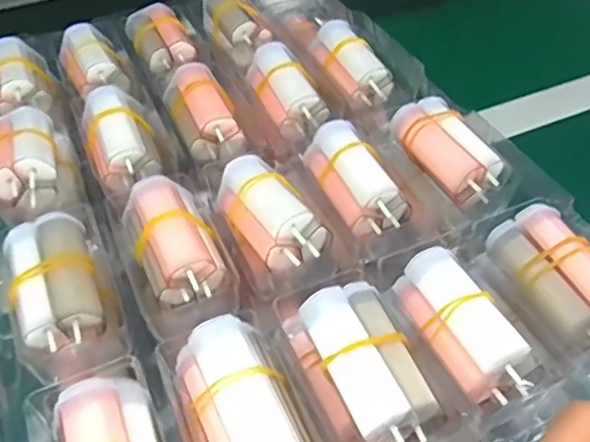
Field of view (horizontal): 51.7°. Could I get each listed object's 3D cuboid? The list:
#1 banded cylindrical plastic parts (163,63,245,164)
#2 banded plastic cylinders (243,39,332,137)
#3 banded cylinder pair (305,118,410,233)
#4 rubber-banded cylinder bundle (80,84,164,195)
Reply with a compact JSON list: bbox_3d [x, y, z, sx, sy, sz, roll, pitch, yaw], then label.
[{"bbox_3d":[-0.055,-0.067,0.363,0.035,0.023,0.065,-15,48,-12],"label":"banded cylindrical plastic parts"},{"bbox_3d":[-0.006,-0.081,0.381,0.033,0.025,0.069,-39,55,10],"label":"banded plastic cylinders"},{"bbox_3d":[0.030,-0.025,0.321,0.030,0.024,0.065,-21,49,-17],"label":"banded cylinder pair"},{"bbox_3d":[-0.099,-0.048,0.348,0.036,0.027,0.060,-15,48,-12],"label":"rubber-banded cylinder bundle"}]

